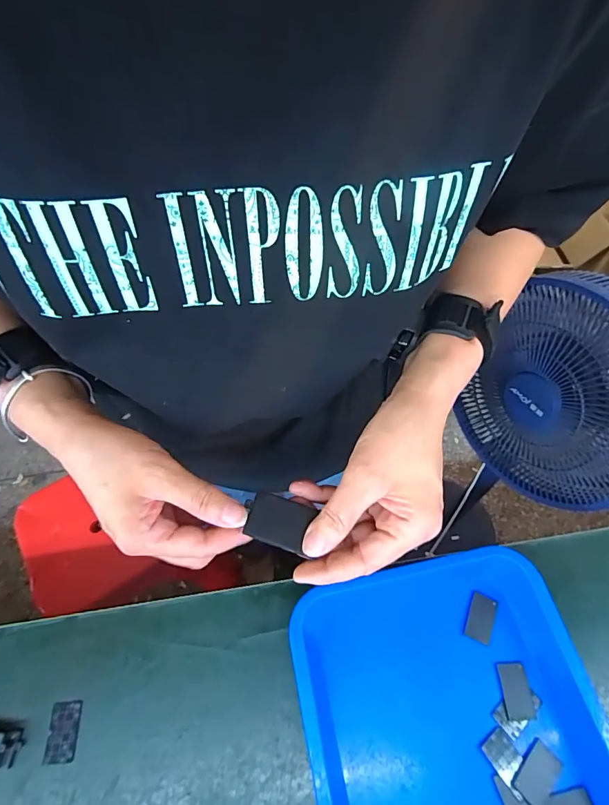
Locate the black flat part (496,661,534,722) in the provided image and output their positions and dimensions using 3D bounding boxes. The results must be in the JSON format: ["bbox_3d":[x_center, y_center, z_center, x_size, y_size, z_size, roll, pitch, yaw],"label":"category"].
[{"bbox_3d":[0.217,0.298,0.434,0.028,0.004,0.049,2,62,2],"label":"black flat part"}]

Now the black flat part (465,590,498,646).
[{"bbox_3d":[0.195,0.239,0.466,0.027,0.007,0.046,21,64,11],"label":"black flat part"}]

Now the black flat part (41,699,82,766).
[{"bbox_3d":[-0.243,0.332,0.423,0.029,0.004,0.050,-3,62,-1],"label":"black flat part"}]

